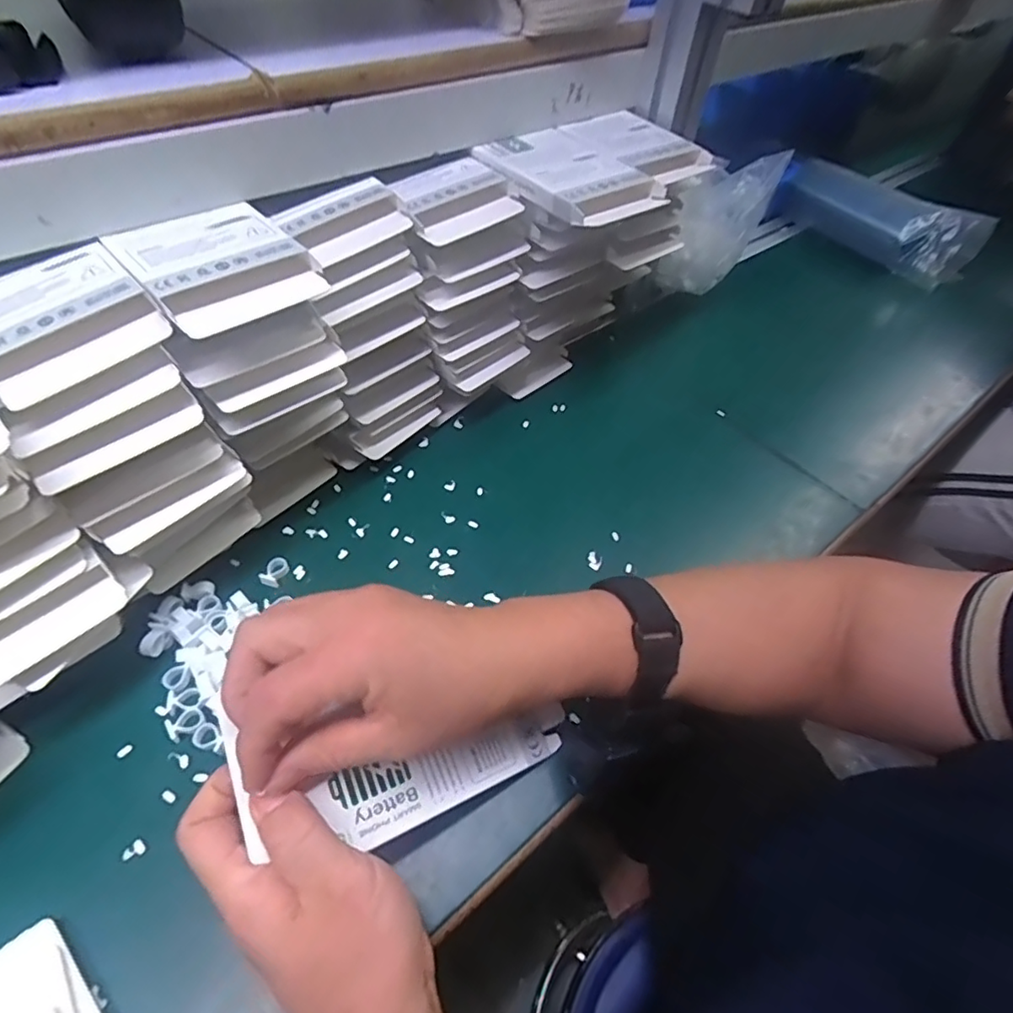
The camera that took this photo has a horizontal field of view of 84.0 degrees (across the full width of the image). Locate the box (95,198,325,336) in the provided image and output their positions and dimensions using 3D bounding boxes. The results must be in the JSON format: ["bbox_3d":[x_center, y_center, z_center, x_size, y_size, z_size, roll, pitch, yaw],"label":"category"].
[{"bbox_3d":[-0.149,-0.126,0.293,0.078,0.021,0.080,-35,62,-28],"label":"box"}]

